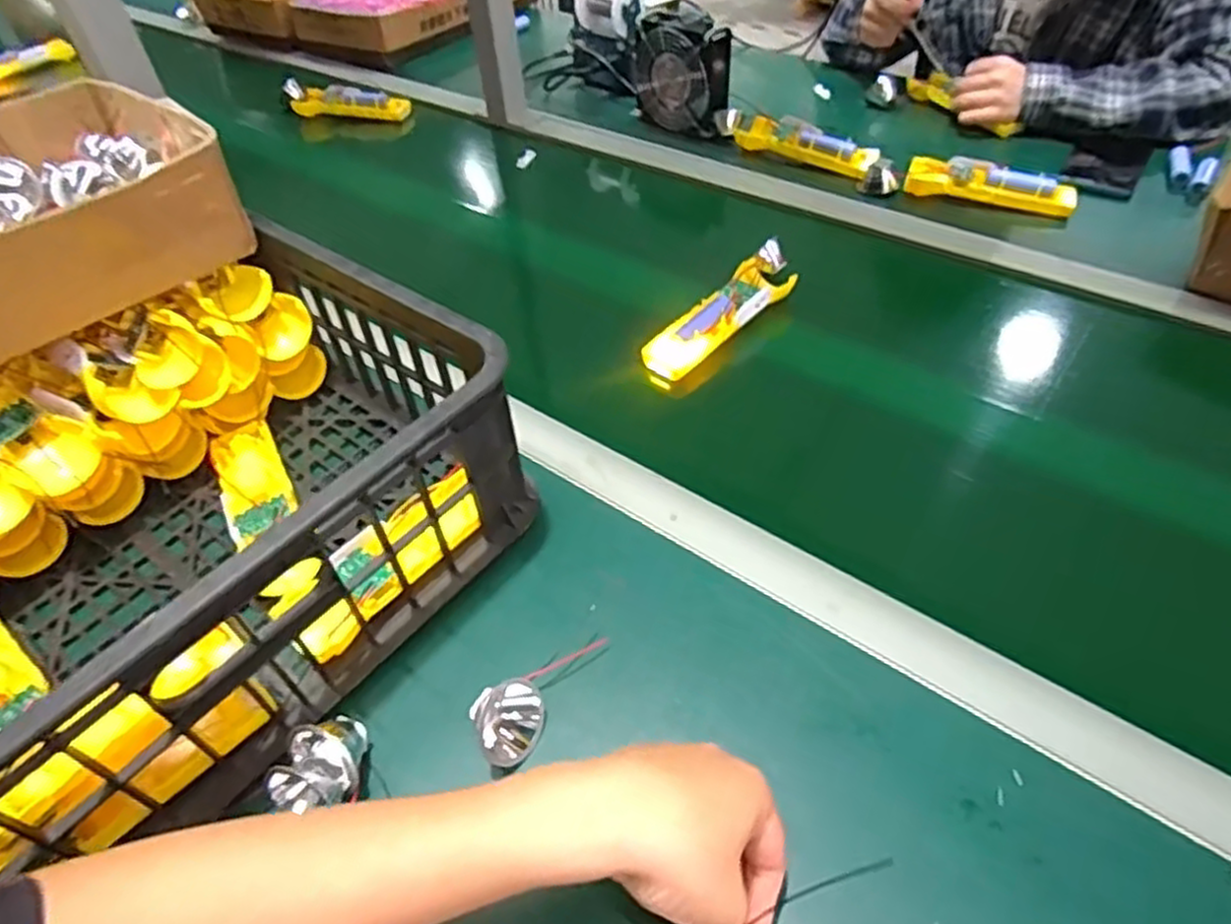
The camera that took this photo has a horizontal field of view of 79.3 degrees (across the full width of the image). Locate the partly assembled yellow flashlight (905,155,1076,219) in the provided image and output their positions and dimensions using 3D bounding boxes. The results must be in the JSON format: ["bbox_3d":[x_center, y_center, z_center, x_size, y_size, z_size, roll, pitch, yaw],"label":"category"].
[{"bbox_3d":[0.396,-0.294,0.785,0.165,0.030,0.045,19,51,21],"label":"partly assembled yellow flashlight"}]

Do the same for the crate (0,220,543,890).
[{"bbox_3d":[-0.298,0.029,0.448,0.322,0.128,0.400,28,55,27],"label":"crate"}]

